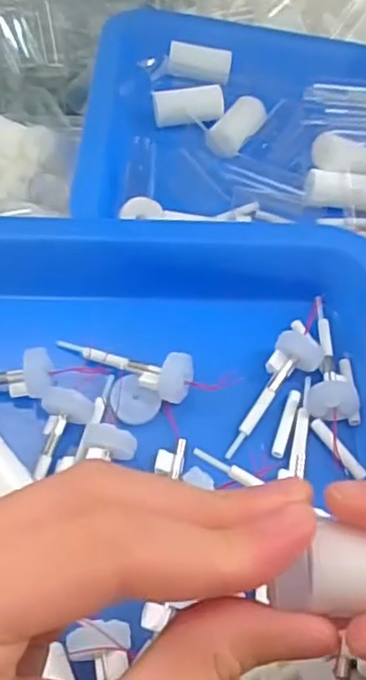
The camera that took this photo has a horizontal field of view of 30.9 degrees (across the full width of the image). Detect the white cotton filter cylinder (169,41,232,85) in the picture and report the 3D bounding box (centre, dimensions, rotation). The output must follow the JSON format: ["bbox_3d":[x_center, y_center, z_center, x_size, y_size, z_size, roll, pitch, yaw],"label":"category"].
[{"bbox_3d":[0.012,-0.178,0.425,0.040,0.018,0.022,-1,48,-3],"label":"white cotton filter cylinder"}]

